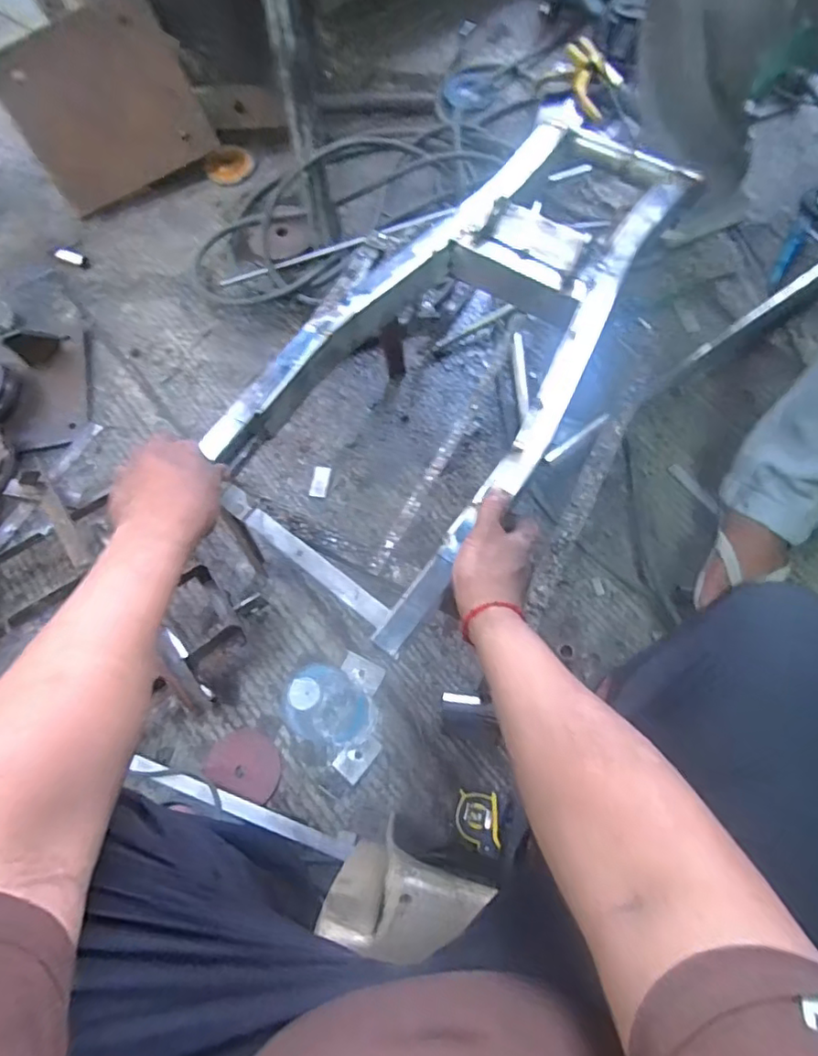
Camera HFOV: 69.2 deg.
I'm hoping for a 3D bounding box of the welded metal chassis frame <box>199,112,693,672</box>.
[{"bbox_3d":[0.063,-0.201,0.615,0.264,0.061,0.598,34,76,12],"label":"welded metal chassis frame"}]

